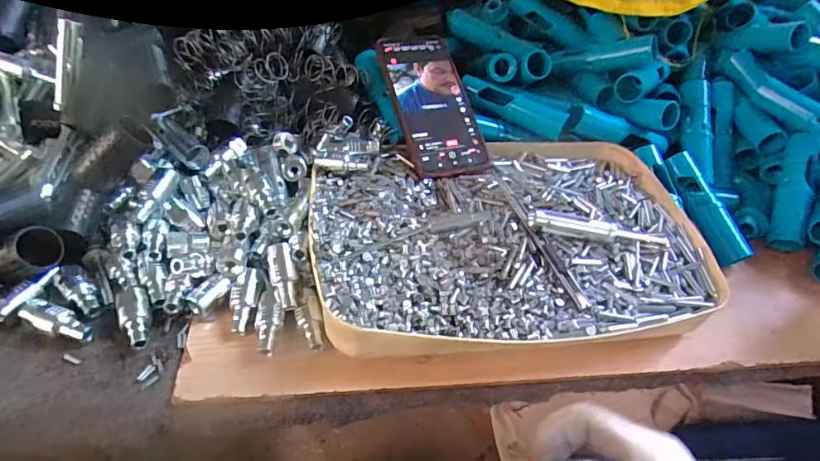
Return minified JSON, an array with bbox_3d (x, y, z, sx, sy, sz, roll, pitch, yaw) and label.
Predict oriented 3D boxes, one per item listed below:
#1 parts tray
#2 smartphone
[{"bbox_3d":[0.086,0.002,0.422,0.337,0.047,0.234,-4,46,-12],"label":"parts tray"},{"bbox_3d":[0.022,-0.128,0.478,0.075,0.009,0.162,-11,70,-18],"label":"smartphone"}]

